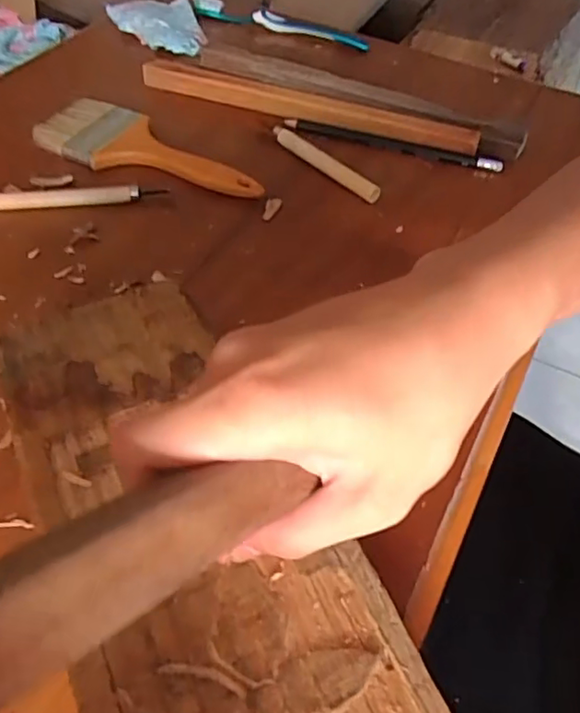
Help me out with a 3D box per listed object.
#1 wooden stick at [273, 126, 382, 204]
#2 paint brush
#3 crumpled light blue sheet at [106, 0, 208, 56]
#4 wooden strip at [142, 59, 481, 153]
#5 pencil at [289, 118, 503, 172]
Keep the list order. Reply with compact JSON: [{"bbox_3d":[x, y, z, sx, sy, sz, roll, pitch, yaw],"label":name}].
[{"bbox_3d":[0.026,-0.147,0.442,0.010,0.012,0.109,-34,59,-25],"label":"wooden stick"},{"bbox_3d":[-0.106,-0.153,0.443,0.187,0.015,0.064,25,55,18],"label":"paint brush"},{"bbox_3d":[-0.121,-0.329,0.571,0.075,0.021,0.109,-29,58,-22],"label":"crumpled light blue sheet"},{"bbox_3d":[0.011,-0.209,0.483,0.286,0.022,0.021,18,53,13],"label":"wooden strip"},{"bbox_3d":[0.080,-0.169,0.463,0.172,0.009,0.013,16,53,12],"label":"pencil"}]

